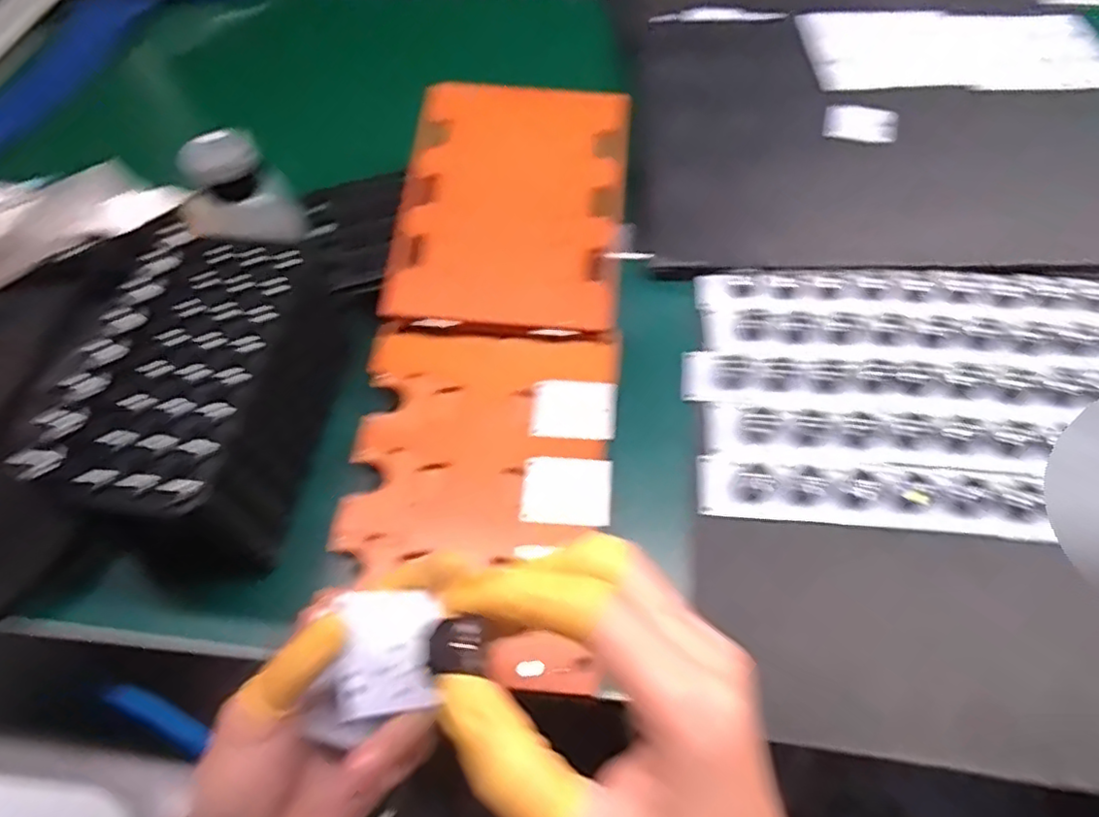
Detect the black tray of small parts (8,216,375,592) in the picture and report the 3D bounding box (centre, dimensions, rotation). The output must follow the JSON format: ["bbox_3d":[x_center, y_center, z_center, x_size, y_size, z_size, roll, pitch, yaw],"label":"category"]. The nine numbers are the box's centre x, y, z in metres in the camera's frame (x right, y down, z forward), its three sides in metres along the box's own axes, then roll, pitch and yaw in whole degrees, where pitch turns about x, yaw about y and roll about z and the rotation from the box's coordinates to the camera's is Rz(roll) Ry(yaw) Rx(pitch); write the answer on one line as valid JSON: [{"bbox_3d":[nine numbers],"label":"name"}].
[{"bbox_3d":[-0.213,-0.007,0.410,0.101,0.117,0.200,6,60,7],"label":"black tray of small parts"}]

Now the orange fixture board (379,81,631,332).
[{"bbox_3d":[-0.029,-0.164,0.496,0.169,0.009,0.220,4,70,-1],"label":"orange fixture board"}]

